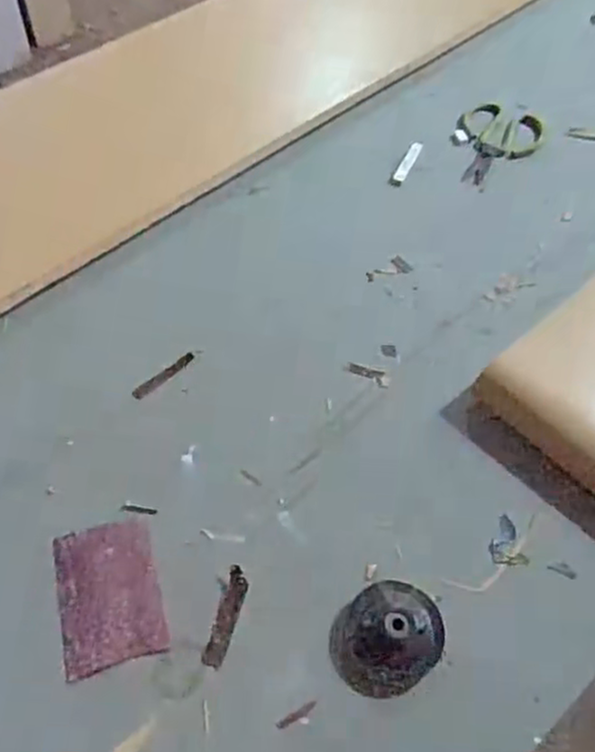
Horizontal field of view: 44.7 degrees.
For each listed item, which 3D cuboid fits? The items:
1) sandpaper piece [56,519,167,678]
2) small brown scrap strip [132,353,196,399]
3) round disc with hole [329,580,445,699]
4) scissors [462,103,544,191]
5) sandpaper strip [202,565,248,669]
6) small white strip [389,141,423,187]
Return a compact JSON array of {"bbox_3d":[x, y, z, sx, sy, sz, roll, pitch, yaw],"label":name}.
[{"bbox_3d":[-0.165,0.190,0.633,0.085,0.012,0.121,-11,59,-11],"label":"sandpaper piece"},{"bbox_3d":[-0.140,0.000,0.764,0.076,0.004,0.014,-37,67,-24],"label":"small brown scrap strip"},{"bbox_3d":[0.078,0.222,0.620,0.096,0.028,0.083,-37,67,-24],"label":"round disc with hole"},{"bbox_3d":[0.271,-0.315,0.995,0.107,0.015,0.161,23,59,10],"label":"scissors"},{"bbox_3d":[-0.061,0.209,0.630,0.019,0.008,0.085,15,58,5],"label":"sandpaper strip"},{"bbox_3d":[0.146,-0.283,0.964,0.017,0.004,0.094,24,59,11],"label":"small white strip"}]

